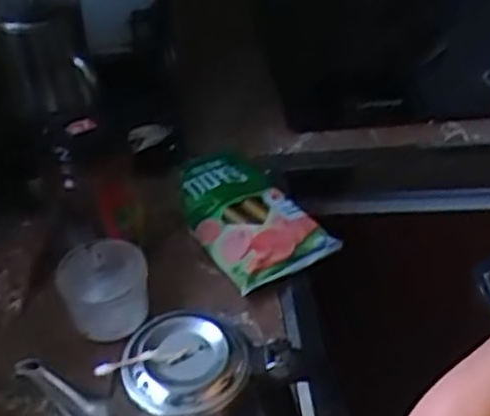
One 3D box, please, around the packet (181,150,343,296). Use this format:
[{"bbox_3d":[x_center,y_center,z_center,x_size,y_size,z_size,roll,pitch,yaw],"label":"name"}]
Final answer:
[{"bbox_3d":[-0.001,0.001,0.757,0.115,0.029,0.185,-21,45,-22],"label":"packet"}]

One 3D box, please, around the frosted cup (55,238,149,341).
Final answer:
[{"bbox_3d":[-0.127,0.072,0.659,0.075,0.070,0.061,-7,42,-7],"label":"frosted cup"}]

